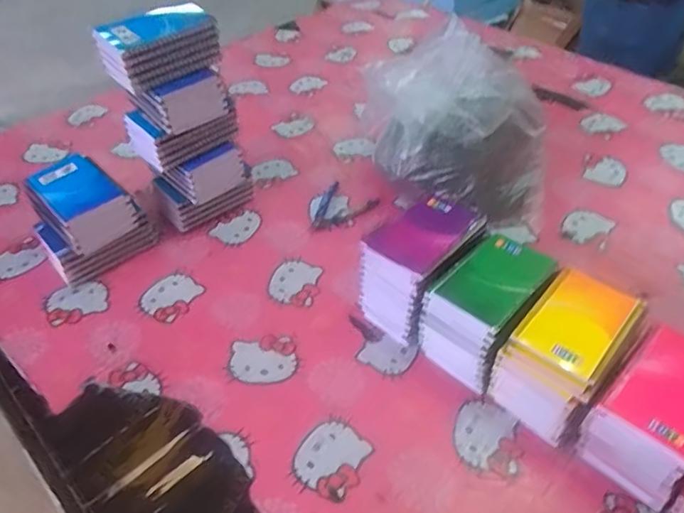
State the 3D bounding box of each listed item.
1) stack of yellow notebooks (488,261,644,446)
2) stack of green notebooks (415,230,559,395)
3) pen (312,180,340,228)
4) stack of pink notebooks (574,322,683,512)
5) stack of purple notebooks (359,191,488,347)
[{"bbox_3d":[0.238,0.105,0.614,0.094,0.111,0.138,31,52,30],"label":"stack of yellow notebooks"},{"bbox_3d":[0.166,0.061,0.662,0.096,0.110,0.142,31,52,30],"label":"stack of green notebooks"},{"bbox_3d":[-0.024,-0.085,0.894,0.014,0.006,0.119,10,44,12],"label":"pen"},{"bbox_3d":[0.307,0.158,0.559,0.139,0.105,0.097,-33,52,-29],"label":"stack of pink notebooks"},{"bbox_3d":[0.096,0.014,0.707,0.140,0.123,0.093,-32,51,-29],"label":"stack of purple notebooks"}]

